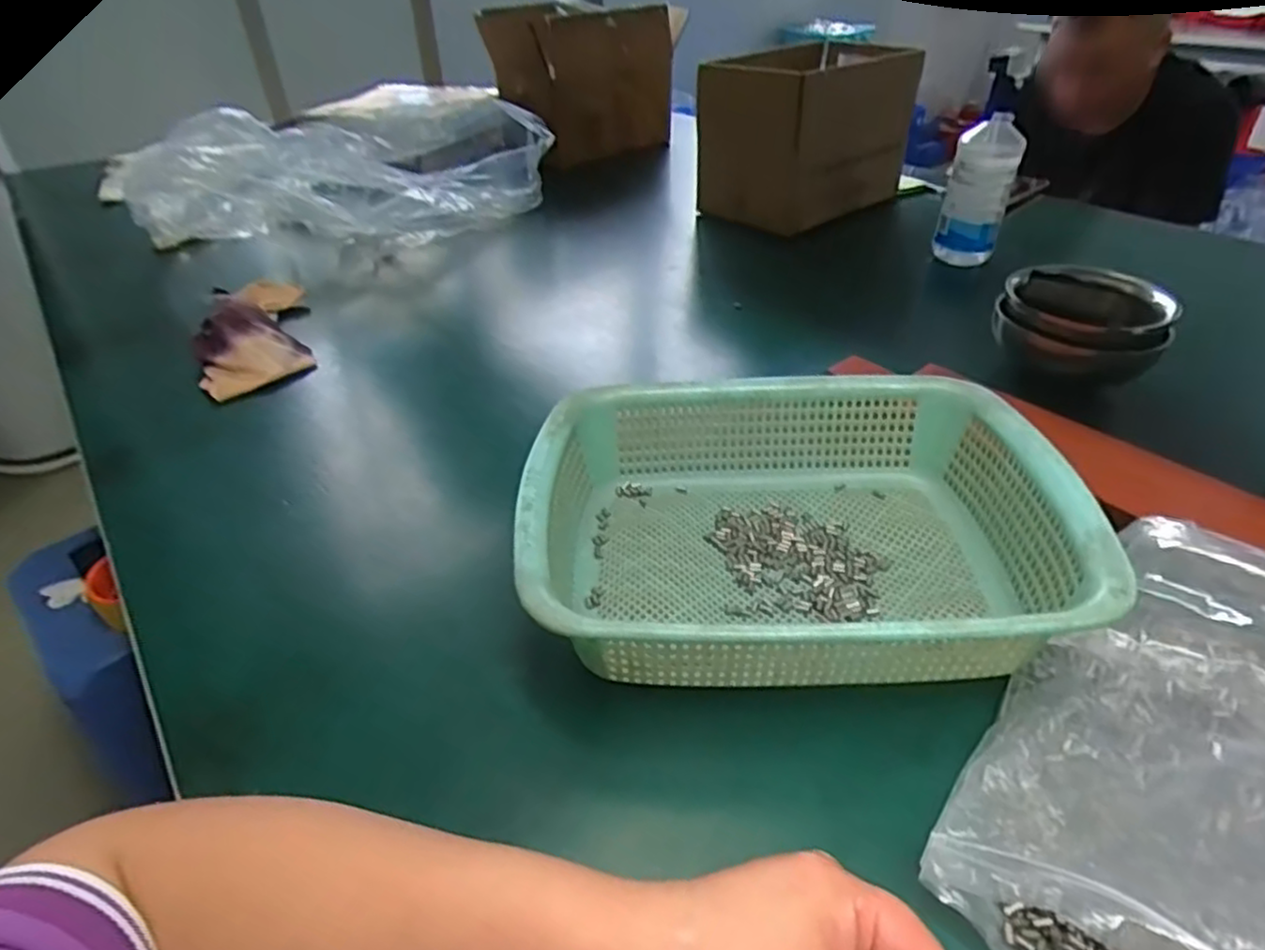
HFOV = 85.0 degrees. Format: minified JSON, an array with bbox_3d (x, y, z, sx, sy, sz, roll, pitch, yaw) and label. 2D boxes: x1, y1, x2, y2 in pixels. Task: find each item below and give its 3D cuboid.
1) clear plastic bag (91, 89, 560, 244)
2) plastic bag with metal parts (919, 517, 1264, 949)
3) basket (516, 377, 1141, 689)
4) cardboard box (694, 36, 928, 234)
[{"bbox_3d":[-0.381,-0.402,0.918,0.496,0.147,0.226,-14,40,-15],"label":"clear plastic bag"},{"bbox_3d":[0.260,0.129,0.294,0.177,0.063,0.233,27,46,31],"label":"plastic bag with metal parts"},{"bbox_3d":[0.091,0.032,0.413,0.296,0.081,0.222,-1,38,1],"label":"basket"},{"bbox_3d":[0.243,-0.471,0.960,0.274,0.184,0.198,-31,47,-32],"label":"cardboard box"}]

